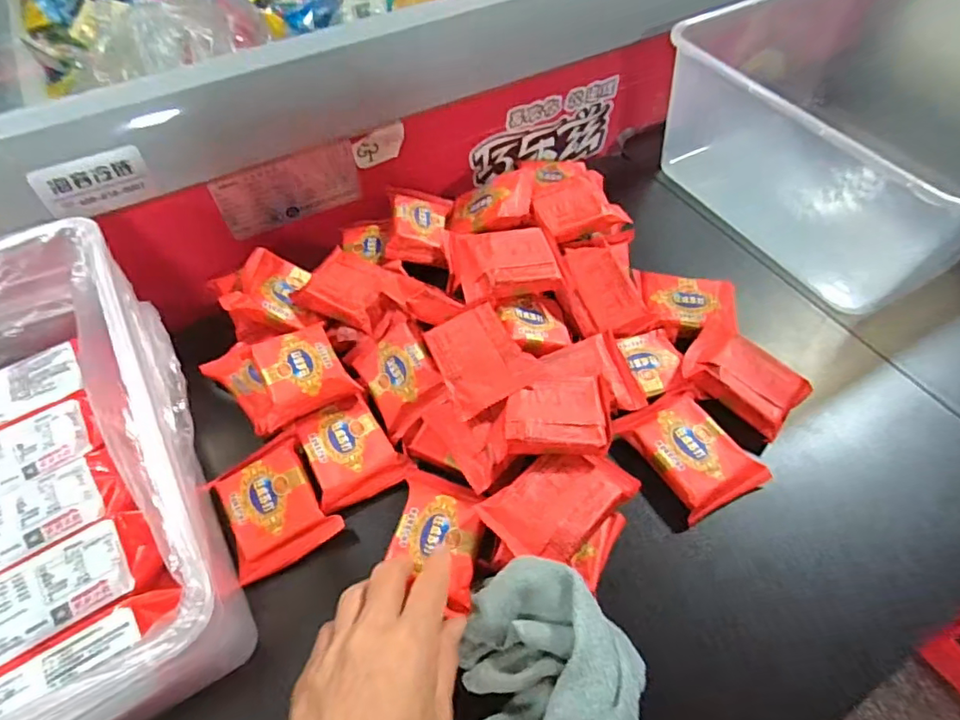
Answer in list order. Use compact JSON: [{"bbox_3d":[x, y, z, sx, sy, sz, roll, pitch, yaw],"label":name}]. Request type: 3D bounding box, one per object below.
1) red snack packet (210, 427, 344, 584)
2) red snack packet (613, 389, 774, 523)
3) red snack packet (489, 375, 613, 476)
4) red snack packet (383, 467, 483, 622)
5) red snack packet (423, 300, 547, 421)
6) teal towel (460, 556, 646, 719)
[{"bbox_3d":[-0.144,0.100,0.380,0.066,0.015,0.084,-30,60,-19],"label":"red snack packet"},{"bbox_3d":[0.153,0.064,0.396,0.067,0.017,0.088,-28,60,-18],"label":"red snack packet"},{"bbox_3d":[0.050,0.040,0.371,0.089,0.018,0.055,-7,56,-5],"label":"red snack packet"},{"bbox_3d":[-0.028,0.116,0.360,0.055,0.011,0.083,6,59,5],"label":"red snack packet"},{"bbox_3d":[0.001,-0.005,0.395,0.065,0.026,0.080,-20,57,-13],"label":"red snack packet"},{"bbox_3d":[0.034,0.182,0.294,0.107,0.047,0.127,13,60,9],"label":"teal towel"}]

